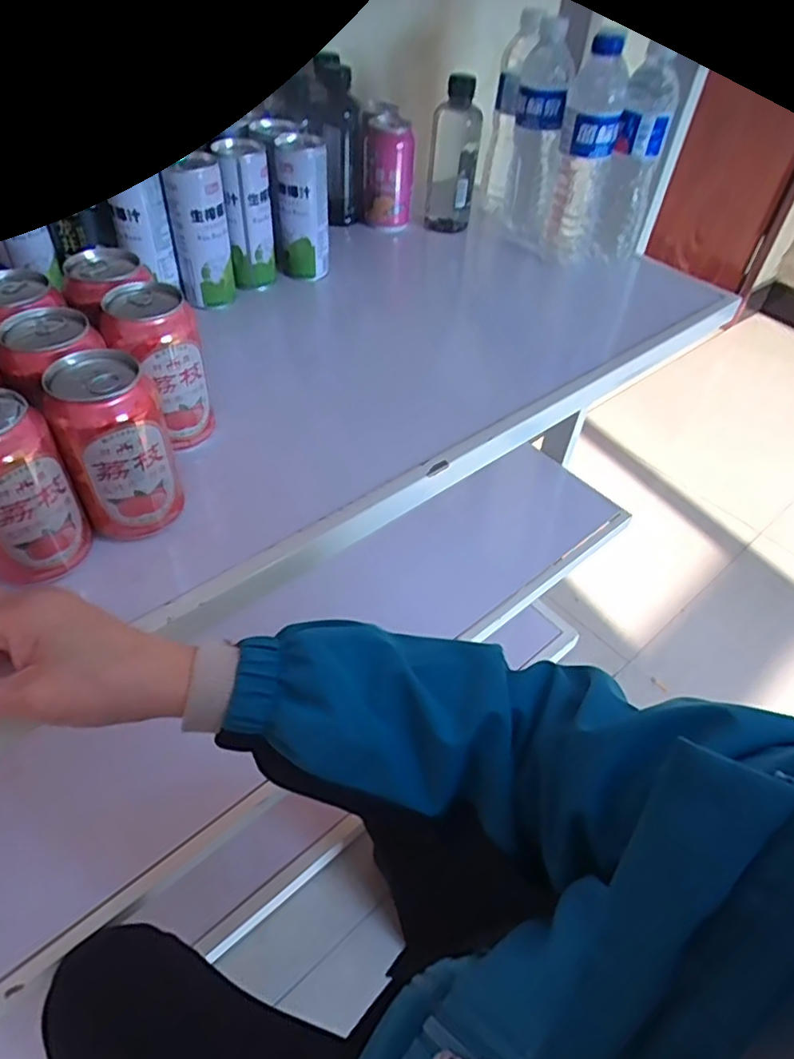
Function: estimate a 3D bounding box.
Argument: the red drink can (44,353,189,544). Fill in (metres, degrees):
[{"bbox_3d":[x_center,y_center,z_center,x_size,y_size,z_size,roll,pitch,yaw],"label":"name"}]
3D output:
[{"bbox_3d":[-0.177,-0.052,0.401,0.063,0.104,0.056,-19,52,-21],"label":"red drink can"}]

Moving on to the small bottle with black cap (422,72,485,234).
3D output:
[{"bbox_3d":[0.069,-0.455,0.777,0.062,0.161,0.053,8,47,2],"label":"small bottle with black cap"}]

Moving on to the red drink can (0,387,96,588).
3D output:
[{"bbox_3d":[-0.226,-0.022,0.372,0.062,0.110,0.058,3,48,-3],"label":"red drink can"}]

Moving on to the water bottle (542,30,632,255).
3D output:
[{"bbox_3d":[0.213,-0.421,0.714,0.059,0.225,0.061,16,48,9],"label":"water bottle"}]

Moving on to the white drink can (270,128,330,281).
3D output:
[{"bbox_3d":[-0.102,-0.344,0.677,0.057,0.130,0.049,-4,48,-8],"label":"white drink can"}]

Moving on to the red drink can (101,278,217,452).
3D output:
[{"bbox_3d":[-0.175,-0.118,0.463,0.054,0.108,0.055,3,48,-3],"label":"red drink can"}]

